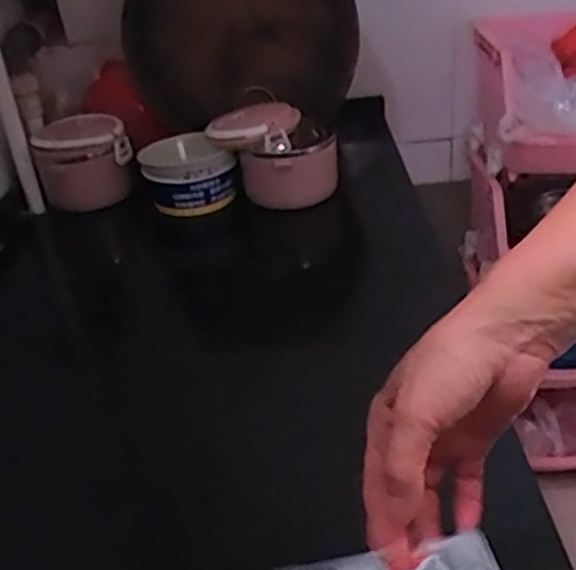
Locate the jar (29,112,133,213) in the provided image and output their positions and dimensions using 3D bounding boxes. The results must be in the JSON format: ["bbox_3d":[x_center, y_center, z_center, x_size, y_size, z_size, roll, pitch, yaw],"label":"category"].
[{"bbox_3d":[-0.323,-0.194,1.123,0.137,0.123,0.119,-15,31,-17],"label":"jar"}]

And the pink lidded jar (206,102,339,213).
[{"bbox_3d":[-0.020,-0.190,1.064,0.184,0.130,0.127,-6,29,-1],"label":"pink lidded jar"}]

